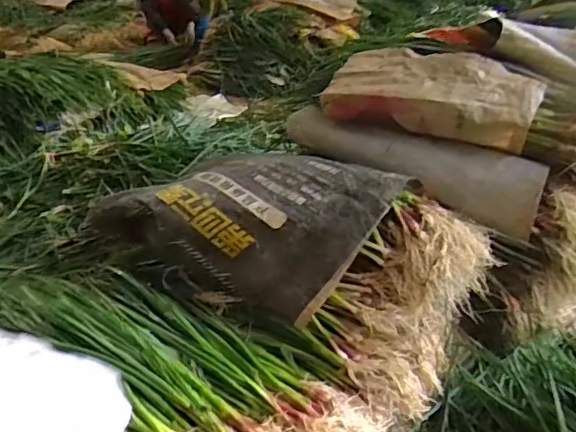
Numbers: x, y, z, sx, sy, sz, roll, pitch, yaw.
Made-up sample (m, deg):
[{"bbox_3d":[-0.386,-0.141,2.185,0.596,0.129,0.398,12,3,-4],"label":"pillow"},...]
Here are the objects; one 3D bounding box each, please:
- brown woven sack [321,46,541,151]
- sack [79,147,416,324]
[{"bbox_3d":[0.312,-0.266,1.223,0.430,0.127,0.209,17,31,24],"label":"brown woven sack"},{"bbox_3d":[-0.089,0.003,1.115,0.540,0.205,0.295,21,32,29],"label":"sack"}]

